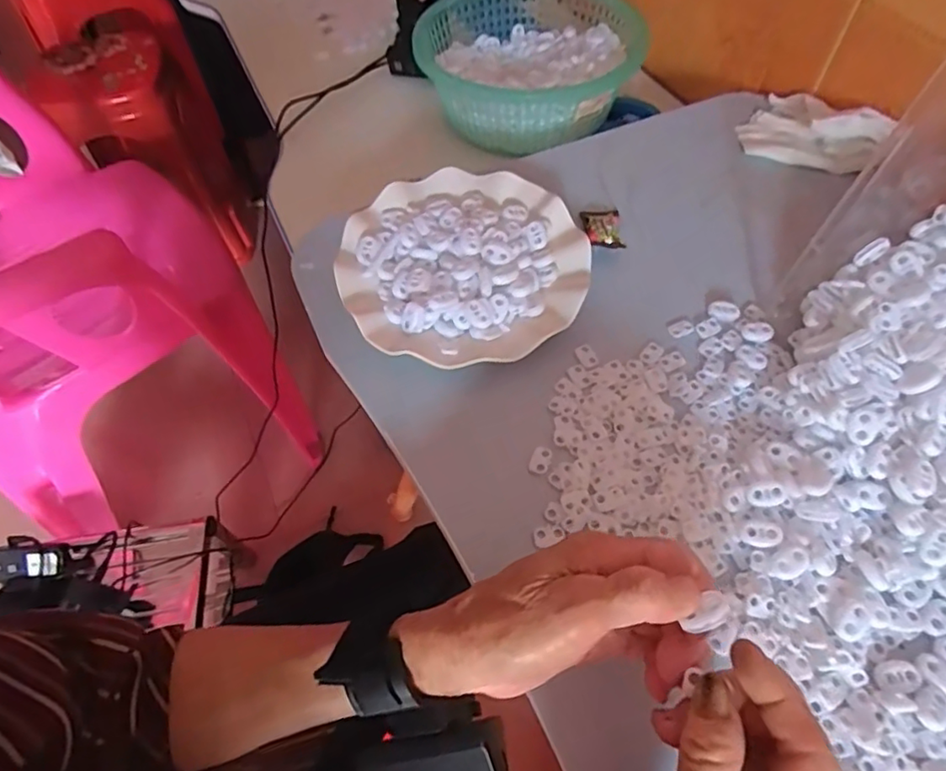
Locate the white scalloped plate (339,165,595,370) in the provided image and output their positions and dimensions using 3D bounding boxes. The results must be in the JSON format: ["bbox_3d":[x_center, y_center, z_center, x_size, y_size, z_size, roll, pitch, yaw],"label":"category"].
[{"bbox_3d":[-0.007,-0.094,0.432,0.176,0.024,0.178,-1,57,2],"label":"white scalloped plate"}]

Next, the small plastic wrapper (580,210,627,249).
[{"bbox_3d":[0.105,-0.127,0.466,0.030,0.016,0.049,2,58,4],"label":"small plastic wrapper"}]

